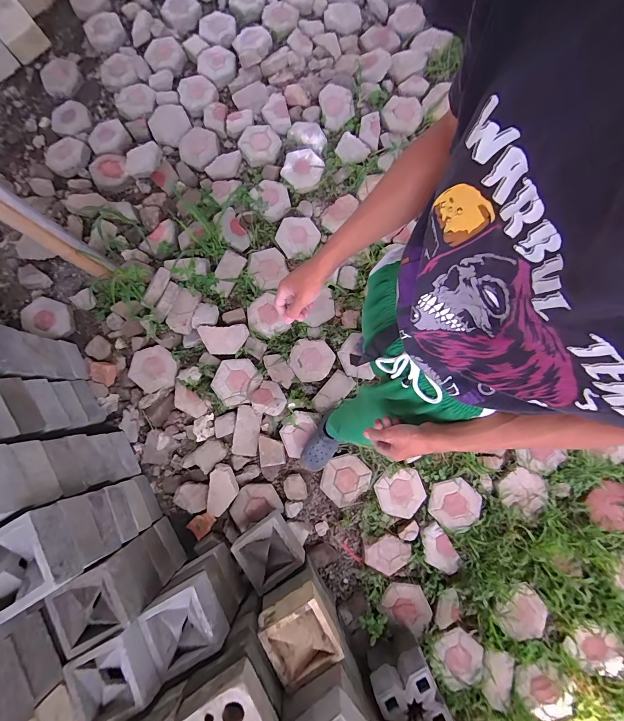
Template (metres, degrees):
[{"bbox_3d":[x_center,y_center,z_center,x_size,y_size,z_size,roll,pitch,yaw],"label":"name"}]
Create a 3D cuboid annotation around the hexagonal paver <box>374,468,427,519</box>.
[{"bbox_3d":[0.373,0.562,1.346,0.202,0.040,0.194,-12,79,-4],"label":"hexagonal paver"}]

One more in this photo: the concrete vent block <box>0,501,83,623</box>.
[{"bbox_3d":[-0.757,0.528,0.839,0.189,0.106,0.207,-29,80,-4],"label":"concrete vent block"}]

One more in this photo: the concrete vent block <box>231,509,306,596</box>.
[{"bbox_3d":[-0.168,0.734,1.245,0.208,0.137,0.207,-34,81,-5],"label":"concrete vent block"}]

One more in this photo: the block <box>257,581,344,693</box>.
[{"bbox_3d":[-0.037,0.872,1.013,0.210,0.096,0.211,-29,80,-4],"label":"block"}]

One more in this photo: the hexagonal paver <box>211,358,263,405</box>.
[{"bbox_3d":[-0.337,0.088,1.418,0.187,0.040,0.206,26,79,4],"label":"hexagonal paver"}]

